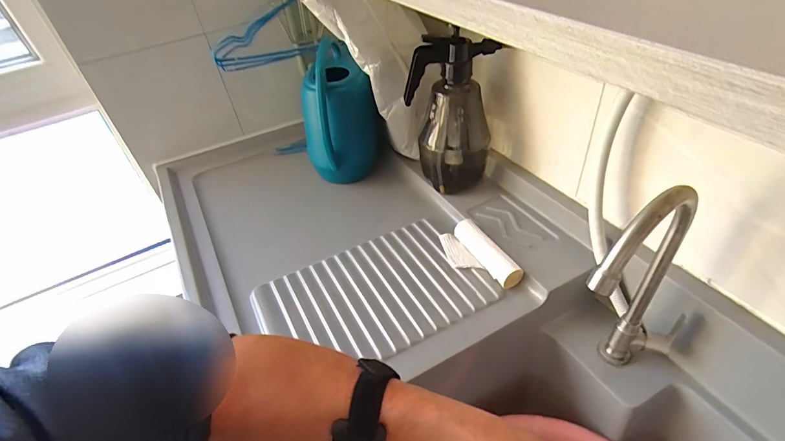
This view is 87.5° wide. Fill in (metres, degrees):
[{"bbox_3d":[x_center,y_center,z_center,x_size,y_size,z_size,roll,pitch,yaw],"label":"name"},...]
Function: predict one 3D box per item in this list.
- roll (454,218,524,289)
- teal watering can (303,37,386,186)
[{"bbox_3d":[0.144,0.048,0.632,0.035,0.033,0.125,-22,44,-15],"label":"roll"},{"bbox_3d":[-0.099,-0.199,0.766,0.144,0.218,0.150,-15,43,-8],"label":"teal watering can"}]

